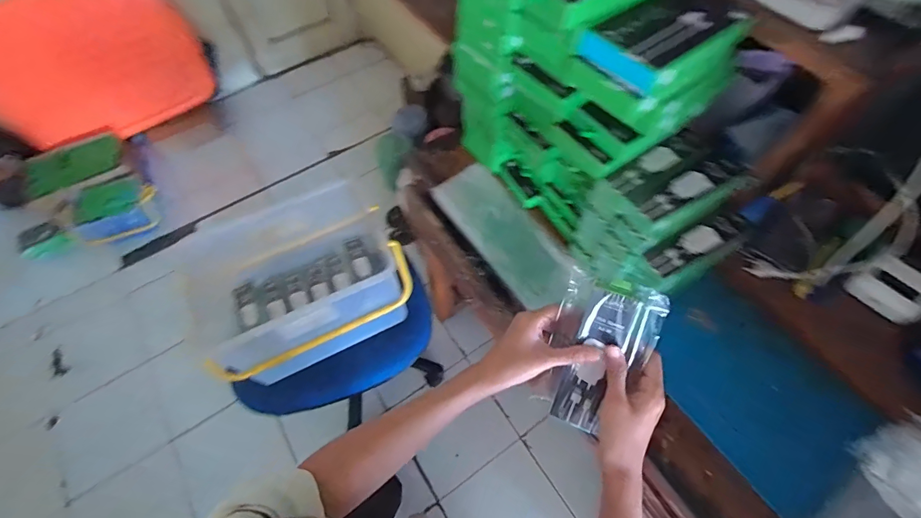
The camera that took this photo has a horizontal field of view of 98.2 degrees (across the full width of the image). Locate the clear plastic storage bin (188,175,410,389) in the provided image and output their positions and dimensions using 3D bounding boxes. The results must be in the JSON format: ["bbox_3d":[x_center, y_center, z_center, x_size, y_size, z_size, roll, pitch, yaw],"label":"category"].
[{"bbox_3d":[-0.300,0.053,0.804,0.362,0.197,0.244,-27,64,-12],"label":"clear plastic storage bin"}]

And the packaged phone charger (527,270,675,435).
[{"bbox_3d":[0.131,0.095,0.400,0.090,0.166,0.024,24,23,14],"label":"packaged phone charger"}]

